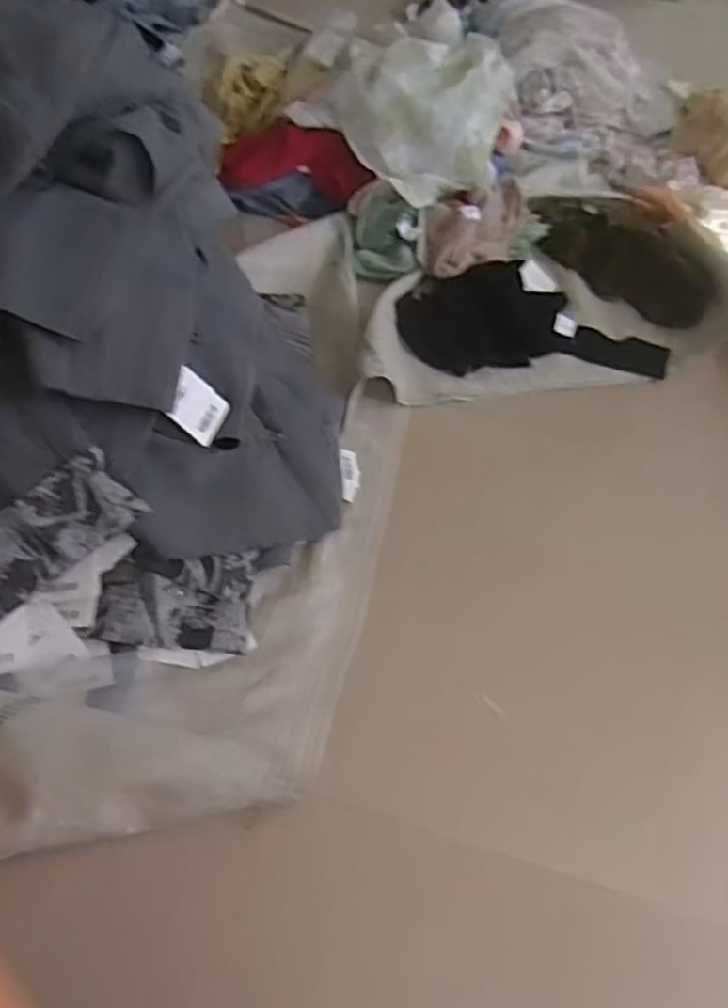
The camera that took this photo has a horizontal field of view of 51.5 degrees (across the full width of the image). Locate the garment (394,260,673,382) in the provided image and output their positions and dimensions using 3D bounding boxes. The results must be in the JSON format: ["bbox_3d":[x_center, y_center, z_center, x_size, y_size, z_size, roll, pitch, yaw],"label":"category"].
[{"bbox_3d":[0.271,-0.307,1.222,0.433,0.031,0.235,0,51,-6],"label":"garment"}]

